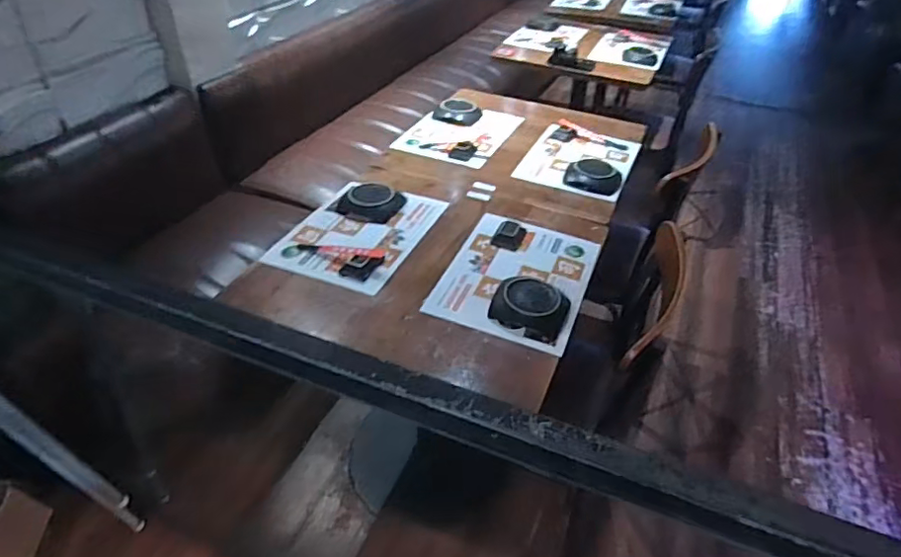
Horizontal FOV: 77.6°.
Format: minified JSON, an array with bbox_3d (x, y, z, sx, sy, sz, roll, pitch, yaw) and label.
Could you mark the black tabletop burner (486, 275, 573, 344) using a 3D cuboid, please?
[{"bbox_3d":[0.163,0.049,1.142,0.147,0.050,0.132,17,41,18],"label":"black tabletop burner"}]

